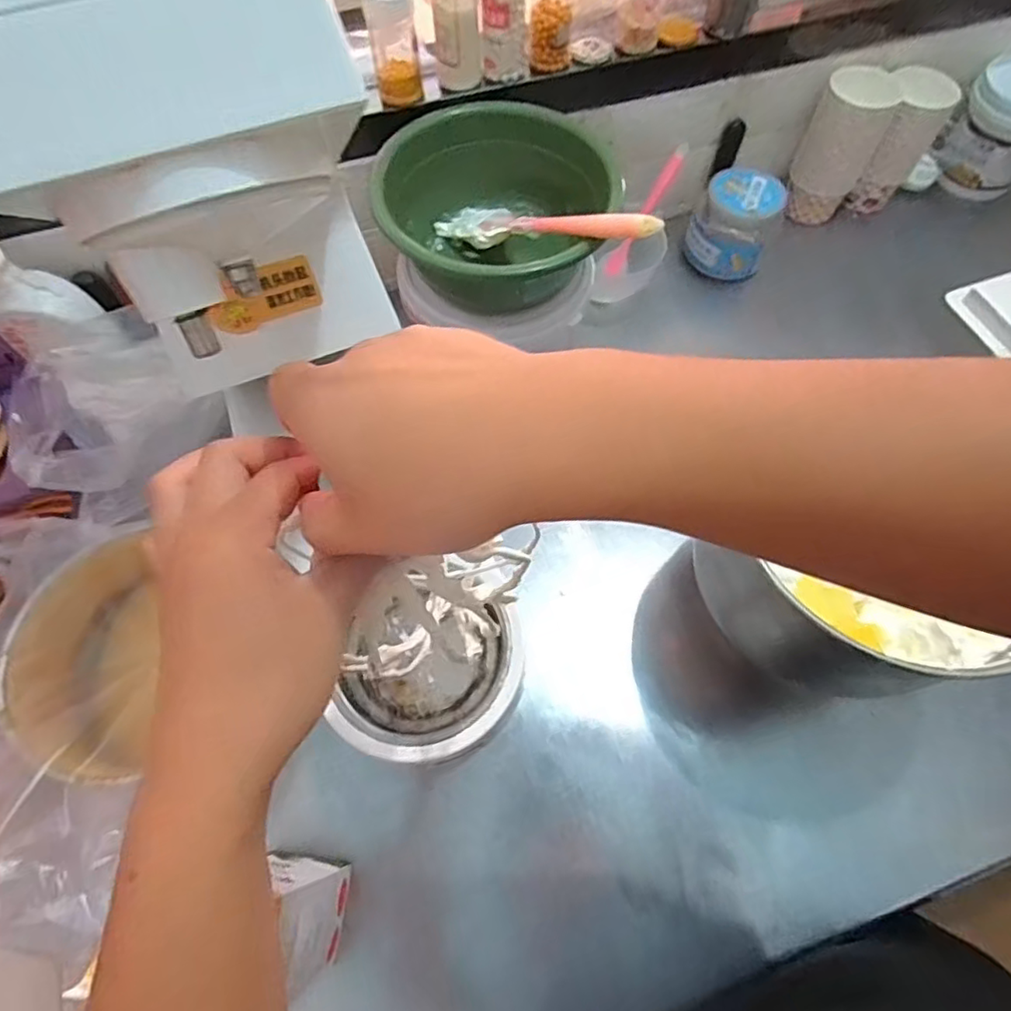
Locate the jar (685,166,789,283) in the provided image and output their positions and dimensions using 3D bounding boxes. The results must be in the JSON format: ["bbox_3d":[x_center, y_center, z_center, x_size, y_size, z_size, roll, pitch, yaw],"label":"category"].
[{"bbox_3d":[0.287,-0.357,0.757,0.095,0.100,0.088,0,63,0],"label":"jar"}]

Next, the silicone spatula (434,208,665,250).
[{"bbox_3d":[0.030,-0.263,0.569,0.275,0.022,0.052,26,63,42],"label":"silicone spatula"}]

